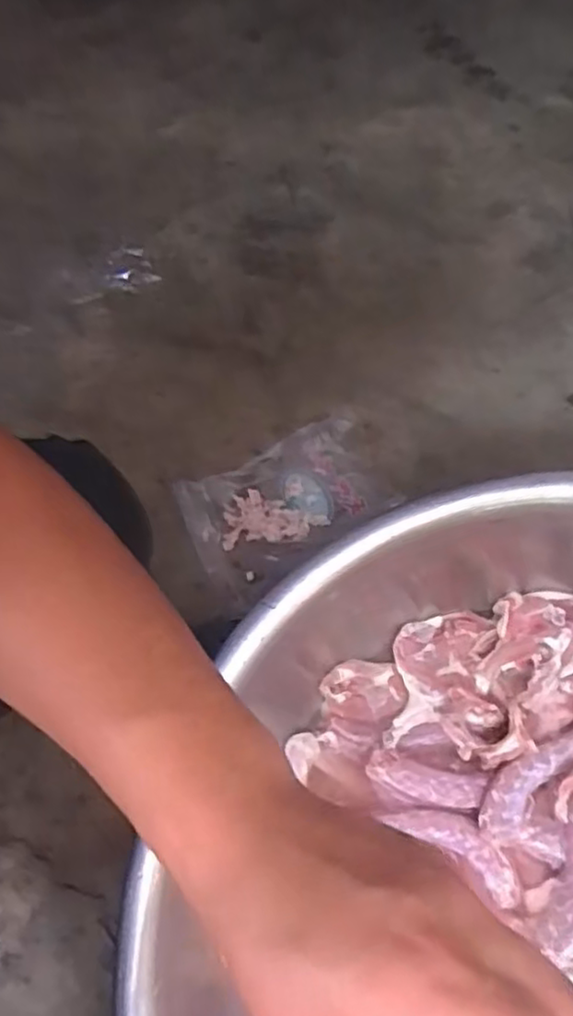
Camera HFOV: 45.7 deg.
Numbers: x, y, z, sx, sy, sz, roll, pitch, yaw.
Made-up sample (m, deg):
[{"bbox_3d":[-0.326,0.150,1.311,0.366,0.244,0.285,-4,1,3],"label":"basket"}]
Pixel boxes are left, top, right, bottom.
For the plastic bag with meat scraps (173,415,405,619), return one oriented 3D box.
[{"bbox_3d":[-0.004,-0.004,0.907,0.272,0.033,0.175,-33,70,-19],"label":"plastic bag with meat scraps"}]

